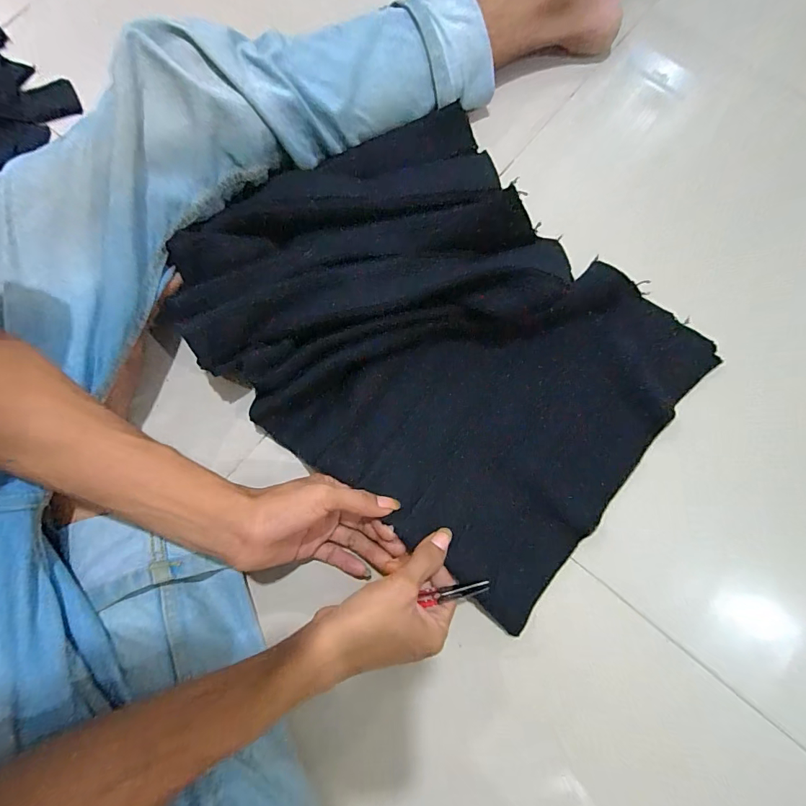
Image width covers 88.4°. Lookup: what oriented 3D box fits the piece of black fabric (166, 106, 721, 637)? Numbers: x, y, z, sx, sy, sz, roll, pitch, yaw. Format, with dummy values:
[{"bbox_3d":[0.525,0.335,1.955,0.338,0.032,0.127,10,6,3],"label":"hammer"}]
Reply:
[{"bbox_3d":[0.041,-0.068,0.397,0.435,0.073,0.347,43,82,8],"label":"piece of black fabric"}]

